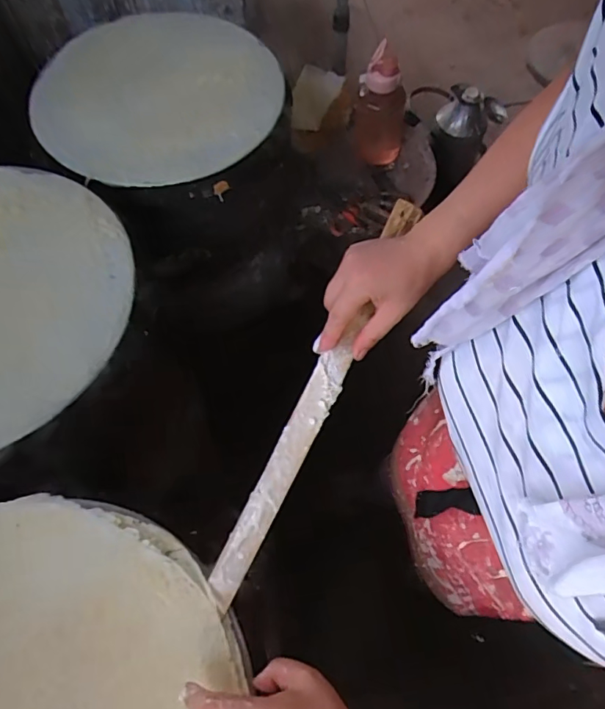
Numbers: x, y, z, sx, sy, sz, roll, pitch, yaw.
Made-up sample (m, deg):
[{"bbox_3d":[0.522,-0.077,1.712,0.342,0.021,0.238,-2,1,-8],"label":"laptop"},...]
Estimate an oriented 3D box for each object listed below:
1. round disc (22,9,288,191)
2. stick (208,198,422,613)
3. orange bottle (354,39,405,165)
[{"bbox_3d":[-0.205,-0.372,0.690,0.326,0.038,0.309,0,75,-1],"label":"round disc"},{"bbox_3d":[0.019,0.030,0.447,0.028,0.011,0.405,25,80,11],"label":"stick"},{"bbox_3d":[0.175,-0.536,1.075,0.112,0.268,0.104,12,67,5],"label":"orange bottle"}]

